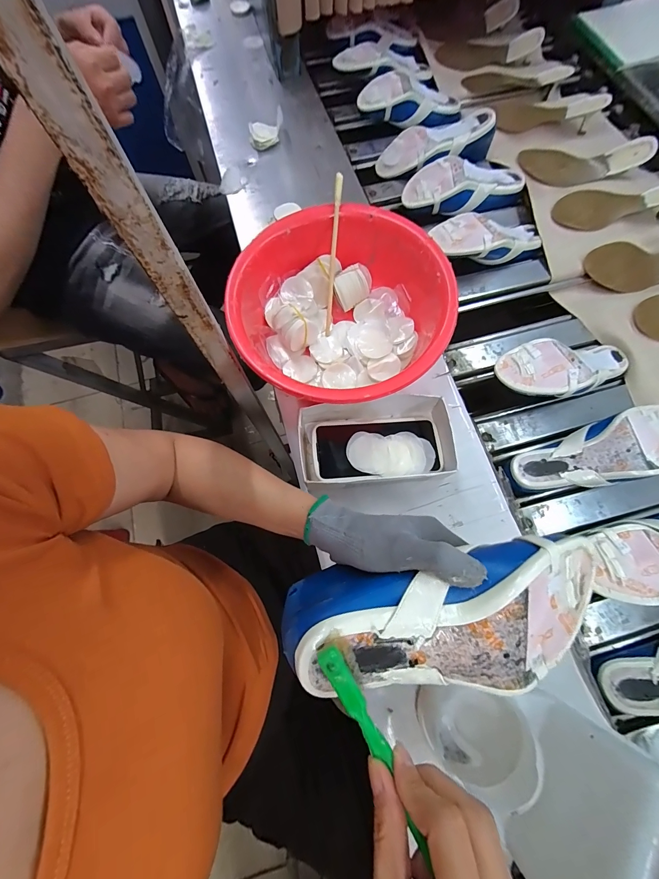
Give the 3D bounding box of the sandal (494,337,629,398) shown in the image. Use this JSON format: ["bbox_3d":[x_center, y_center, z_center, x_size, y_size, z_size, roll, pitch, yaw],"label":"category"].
[{"bbox_3d":[0.350,-0.106,0.486,0.222,0.051,0.090,-10,73,-14],"label":"sandal"}]

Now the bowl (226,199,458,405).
[{"bbox_3d":[0.017,-0.166,0.459,0.267,0.098,0.276,-1,73,2],"label":"bowl"}]

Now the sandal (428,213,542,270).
[{"bbox_3d":[0.275,-0.341,0.574,0.209,0.055,0.082,-4,73,-15],"label":"sandal"}]

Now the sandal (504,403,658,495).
[{"bbox_3d":[0.364,0.020,0.448,0.227,0.050,0.087,-21,73,13],"label":"sandal"}]

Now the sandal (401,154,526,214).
[{"bbox_3d":[0.248,-0.470,0.629,0.225,0.064,0.096,-12,73,-1],"label":"sandal"}]

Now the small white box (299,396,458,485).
[{"bbox_3d":[0.061,0.003,0.443,0.204,0.050,0.112,-3,73,1],"label":"small white box"}]

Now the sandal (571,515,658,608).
[{"bbox_3d":[0.402,0.133,0.412,0.214,0.054,0.090,-12,73,-18],"label":"sandal"}]

